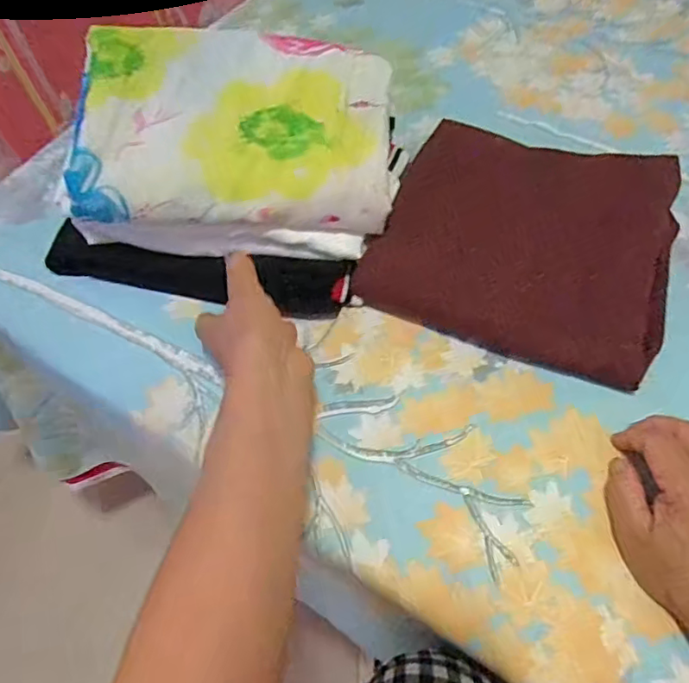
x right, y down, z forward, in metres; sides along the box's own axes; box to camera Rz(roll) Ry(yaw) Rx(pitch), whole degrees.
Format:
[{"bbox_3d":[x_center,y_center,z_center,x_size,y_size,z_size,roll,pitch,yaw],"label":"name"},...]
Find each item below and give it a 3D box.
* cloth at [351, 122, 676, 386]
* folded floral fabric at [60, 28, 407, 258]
[{"bbox_3d":[0.162,-0.092,0.497,0.235,0.045,0.217,21,61,15],"label":"cloth"},{"bbox_3d":[-0.082,-0.167,0.469,0.265,0.051,0.184,2,79,-4],"label":"folded floral fabric"}]

